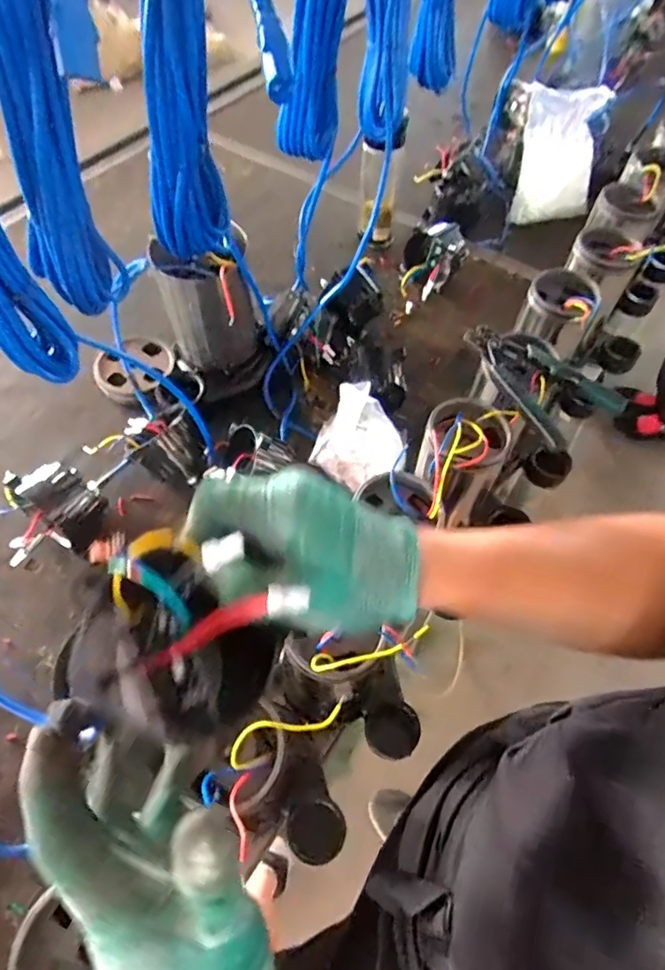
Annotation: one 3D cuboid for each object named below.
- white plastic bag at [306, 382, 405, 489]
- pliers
[{"bbox_3d":[0.036,-0.058,0.714,0.112,0.117,0.086,39,65,20],"label":"white plastic bag"},{"bbox_3d":[0.226,-0.123,0.609,0.105,0.026,0.169,-25,62,-16],"label":"pliers"}]

